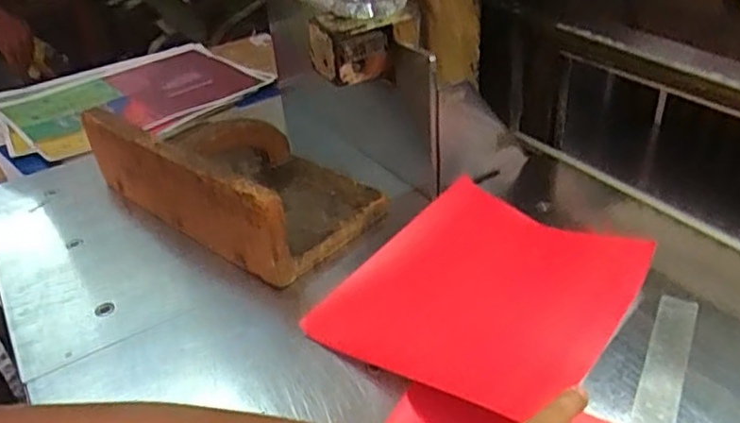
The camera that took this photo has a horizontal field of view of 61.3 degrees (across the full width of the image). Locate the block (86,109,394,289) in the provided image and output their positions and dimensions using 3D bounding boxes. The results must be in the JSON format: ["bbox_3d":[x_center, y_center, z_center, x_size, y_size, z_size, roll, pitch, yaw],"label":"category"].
[{"bbox_3d":[-0.154,-0.044,0.707,0.320,0.113,0.157,24,43,34],"label":"block"}]

